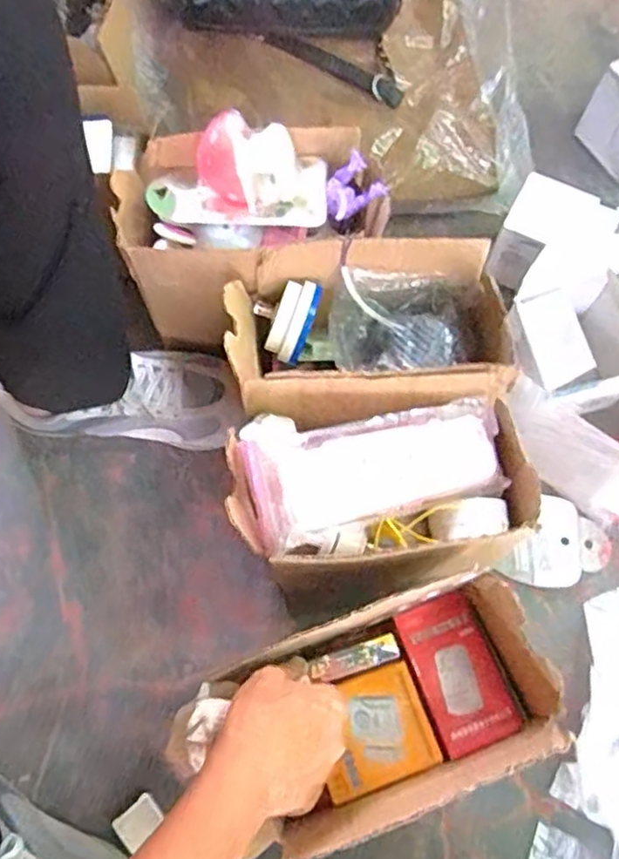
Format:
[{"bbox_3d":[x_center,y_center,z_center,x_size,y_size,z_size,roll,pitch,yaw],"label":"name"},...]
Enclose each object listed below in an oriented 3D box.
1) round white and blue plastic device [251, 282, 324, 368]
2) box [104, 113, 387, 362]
[{"bbox_3d":[-0.021,-0.092,0.556,0.049,0.057,0.056,22,70,8],"label":"round white and blue plastic device"},{"bbox_3d":[-0.052,-0.169,0.577,0.212,0.176,0.130,-6,69,-2],"label":"box"}]

